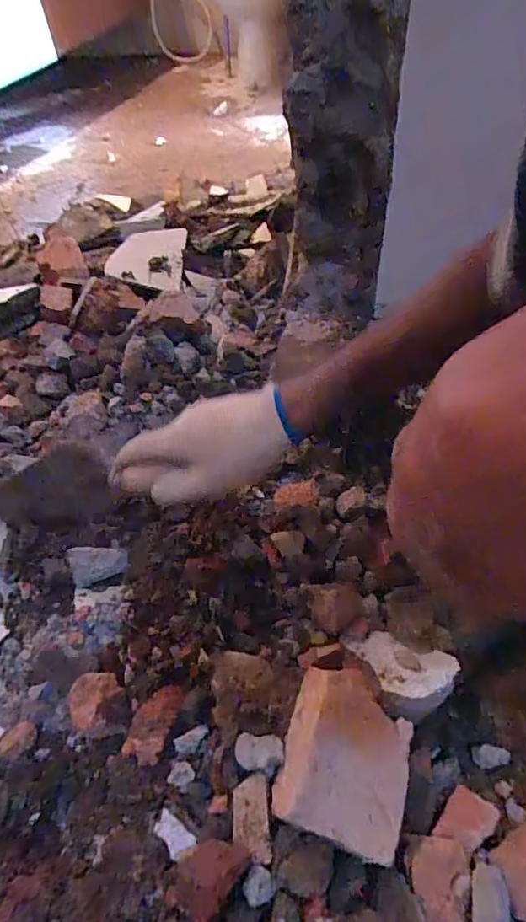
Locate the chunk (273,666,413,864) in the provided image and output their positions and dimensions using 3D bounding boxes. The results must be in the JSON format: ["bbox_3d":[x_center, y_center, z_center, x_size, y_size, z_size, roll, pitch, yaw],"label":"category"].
[{"bbox_3d":[0.064,0.229,0.382,0.091,0.039,0.113,30,52,-8],"label":"chunk"}]

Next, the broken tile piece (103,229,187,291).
[{"bbox_3d":[-0.202,-0.364,0.854,0.140,0.016,0.128,2,72,-31],"label":"broken tile piece"}]

